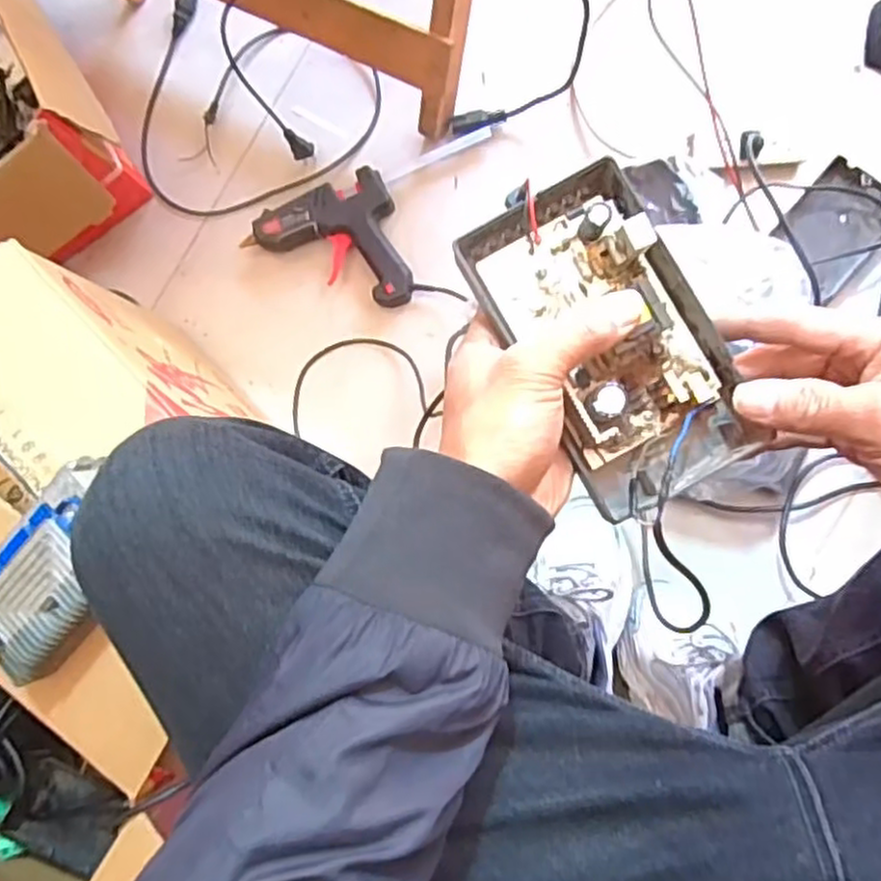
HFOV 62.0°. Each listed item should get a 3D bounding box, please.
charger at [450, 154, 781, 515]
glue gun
[{"bbox_3d":[0.088,-0.053,0.379,0.094,0.043,0.167,-30,82,6],"label":"charger"},{"bbox_3d":[-0.127,-0.216,0.847,0.165,0.031,0.152,-18,84,7],"label":"glue gun"}]

